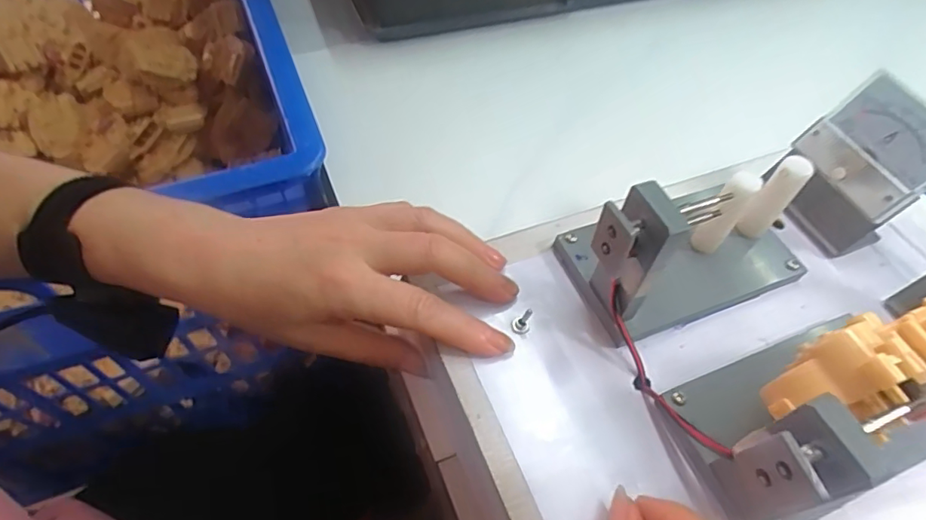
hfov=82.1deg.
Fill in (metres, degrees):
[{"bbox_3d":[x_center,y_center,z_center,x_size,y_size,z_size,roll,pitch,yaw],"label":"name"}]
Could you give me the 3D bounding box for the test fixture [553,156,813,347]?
[{"bbox_3d":[0.112,-0.016,0.263,0.125,0.077,0.064,-16,57,-14],"label":"test fixture"}]

